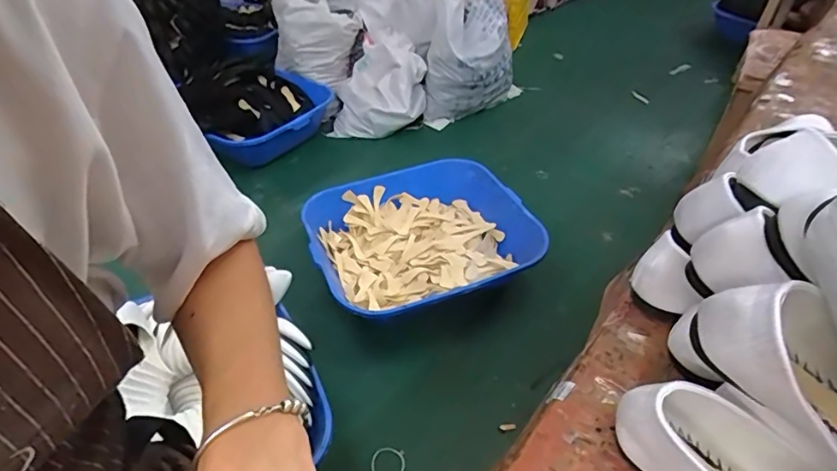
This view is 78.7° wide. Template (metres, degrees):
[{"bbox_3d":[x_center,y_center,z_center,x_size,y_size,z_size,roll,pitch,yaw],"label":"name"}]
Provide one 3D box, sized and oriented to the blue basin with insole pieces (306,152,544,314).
[{"bbox_3d":[-0.002,-0.013,1.437,0.572,0.115,0.535,-19,44,-20],"label":"blue basin with insole pieces"}]

